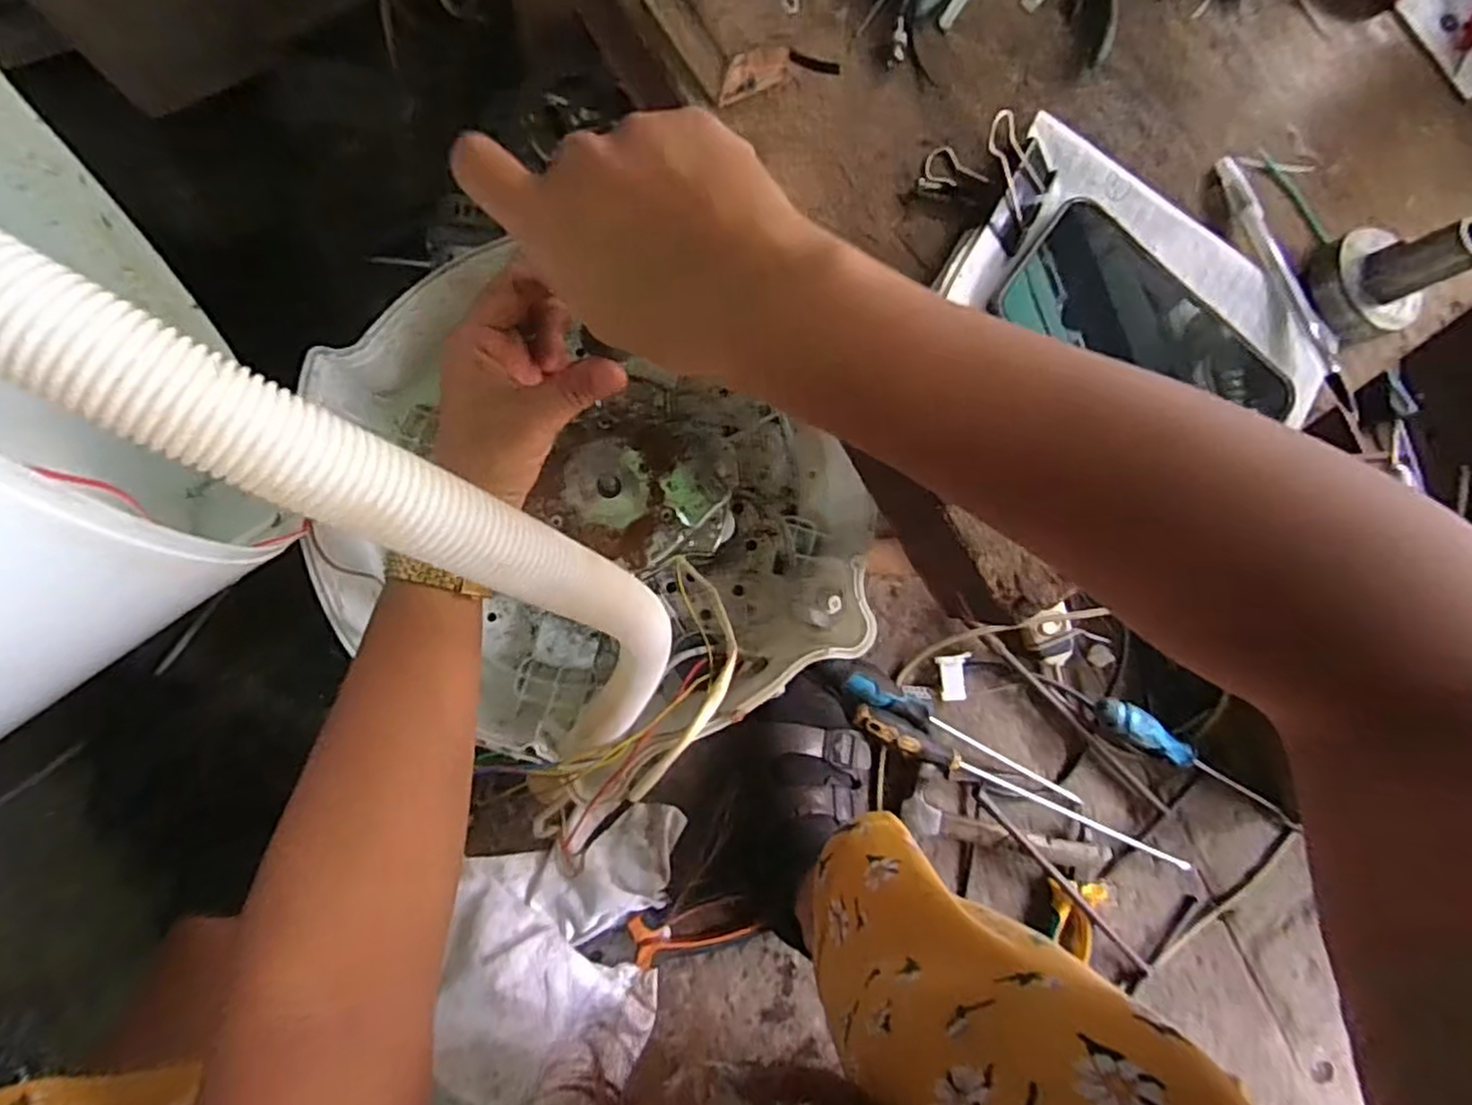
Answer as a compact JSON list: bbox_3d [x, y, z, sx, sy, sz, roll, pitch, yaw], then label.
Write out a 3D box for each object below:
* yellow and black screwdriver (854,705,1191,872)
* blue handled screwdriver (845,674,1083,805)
[{"bbox_3d":[0.278,0.235,0.686,0.380,0.034,0.024,27,85,-7],"label":"yellow and black screwdriver"},{"bbox_3d":[0.221,0.180,0.681,0.272,0.027,0.022,27,85,-7],"label":"blue handled screwdriver"}]

